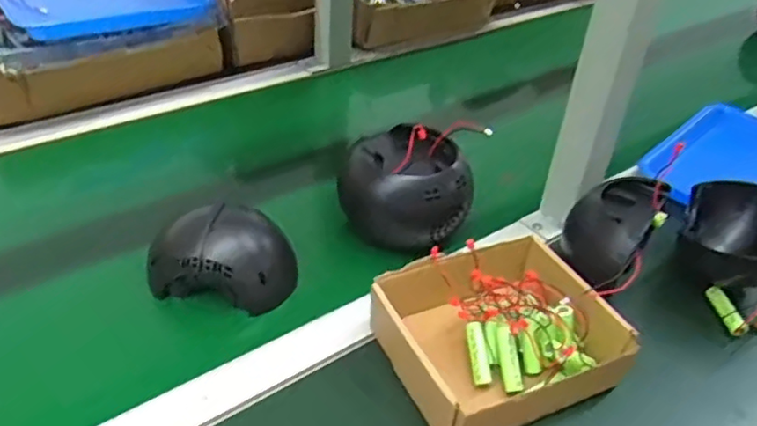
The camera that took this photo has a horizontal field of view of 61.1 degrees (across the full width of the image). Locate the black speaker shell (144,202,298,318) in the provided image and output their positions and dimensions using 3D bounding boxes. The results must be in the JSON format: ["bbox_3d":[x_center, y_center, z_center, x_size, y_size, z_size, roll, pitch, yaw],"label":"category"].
[{"bbox_3d":[-0.137,0.036,0.566,0.124,0.055,0.077,5,38,-1],"label":"black speaker shell"}]

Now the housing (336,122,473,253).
[{"bbox_3d":[0.025,-0.028,0.628,0.125,0.116,0.084,6,38,0],"label":"housing"}]

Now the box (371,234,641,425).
[{"bbox_3d":[0.097,0.098,0.510,0.168,0.056,0.154,-12,41,-22],"label":"box"}]

